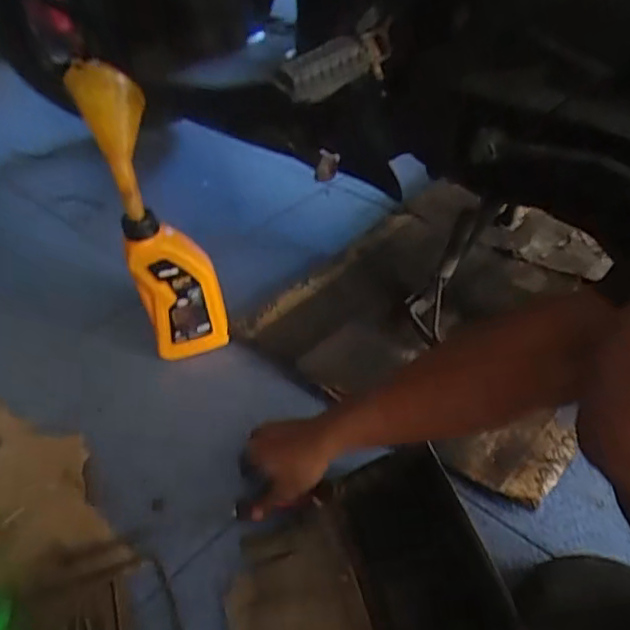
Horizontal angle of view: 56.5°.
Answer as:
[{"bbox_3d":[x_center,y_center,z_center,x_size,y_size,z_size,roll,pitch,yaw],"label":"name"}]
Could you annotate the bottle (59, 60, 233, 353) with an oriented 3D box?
[{"bbox_3d":[-0.187,-0.100,0.719,0.105,0.379,0.084,-16,43,-8],"label":"bottle"}]

